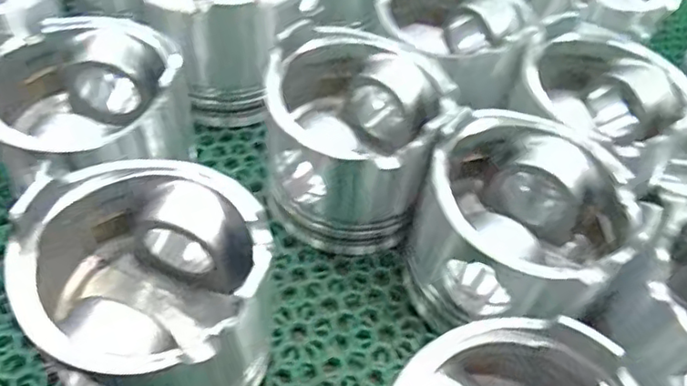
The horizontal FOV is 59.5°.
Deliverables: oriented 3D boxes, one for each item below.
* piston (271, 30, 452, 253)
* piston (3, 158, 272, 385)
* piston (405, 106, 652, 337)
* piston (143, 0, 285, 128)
[{"bbox_3d":[0.006,-0.028,0.318,0.091,0.085,0.091,1,51,-6],"label":"piston"},{"bbox_3d":[-0.075,0.043,0.249,0.089,0.085,0.092,2,53,-3],"label":"piston"},{"bbox_3d":[0.080,0.017,0.284,0.090,0.082,0.093,4,50,-5],"label":"piston"},{"bbox_3d":[-0.073,-0.103,0.366,0.088,0.073,0.092,-9,53,-16],"label":"piston"}]

